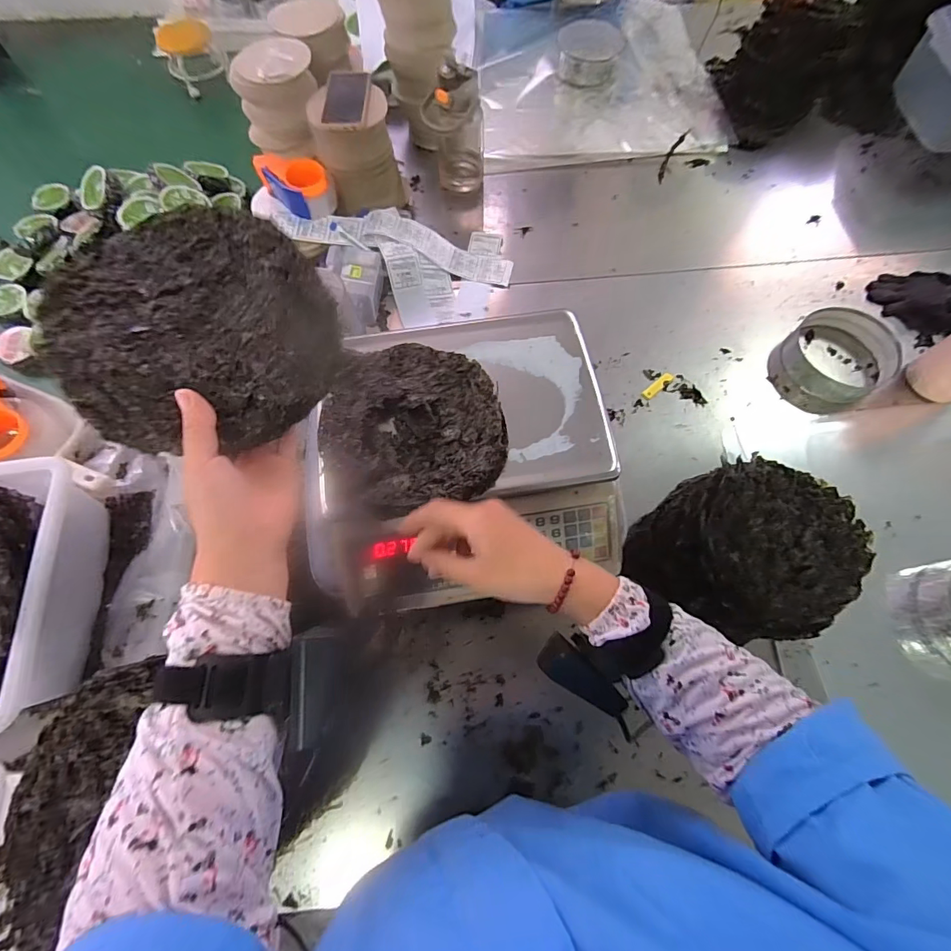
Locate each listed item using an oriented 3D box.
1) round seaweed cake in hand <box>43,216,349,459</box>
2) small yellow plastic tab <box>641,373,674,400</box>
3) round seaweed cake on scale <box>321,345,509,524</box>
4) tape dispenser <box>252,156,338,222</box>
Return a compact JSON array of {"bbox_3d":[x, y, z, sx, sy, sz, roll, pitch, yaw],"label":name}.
[{"bbox_3d":[-0.203,-0.109,0.333,0.182,0.017,0.183,2,81,-9],"label":"round seaweed cake in hand"},{"bbox_3d":[0.349,-0.172,0.859,0.076,0.006,0.020,-37,73,-15],"label":"small yellow plastic tab"},{"bbox_3d":[-0.068,-0.057,0.483,0.190,0.023,0.191,0,69,0],"label":"round seaweed cake on scale"},{"bbox_3d":[-0.361,-0.594,0.903,0.160,0.065,0.094,40,74,14],"label":"tape dispenser"}]

